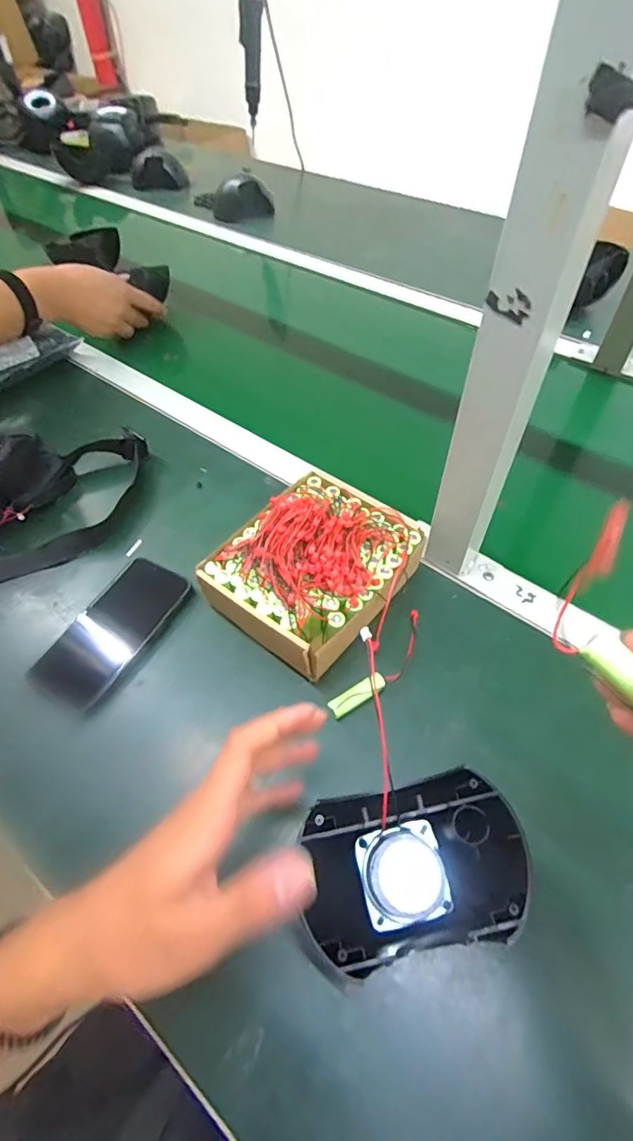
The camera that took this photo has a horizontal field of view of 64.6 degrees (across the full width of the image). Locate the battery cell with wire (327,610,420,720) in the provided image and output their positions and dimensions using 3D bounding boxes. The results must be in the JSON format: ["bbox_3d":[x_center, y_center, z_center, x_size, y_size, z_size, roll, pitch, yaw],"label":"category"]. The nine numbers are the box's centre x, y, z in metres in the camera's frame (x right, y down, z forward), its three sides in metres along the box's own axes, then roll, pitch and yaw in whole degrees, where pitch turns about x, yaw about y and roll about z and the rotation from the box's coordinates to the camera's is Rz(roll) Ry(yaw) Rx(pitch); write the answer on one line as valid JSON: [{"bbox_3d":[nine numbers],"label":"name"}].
[{"bbox_3d":[0.059,0.078,0.419,0.028,0.014,0.121,35,61,24],"label":"battery cell with wire"}]

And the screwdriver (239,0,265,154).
[{"bbox_3d":[-0.120,-1.002,0.972,0.047,0.245,0.036,2,53,3],"label":"screwdriver"}]

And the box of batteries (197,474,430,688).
[{"bbox_3d":[-0.001,-0.001,0.447,0.149,0.070,0.171,33,60,23],"label":"box of batteries"}]

